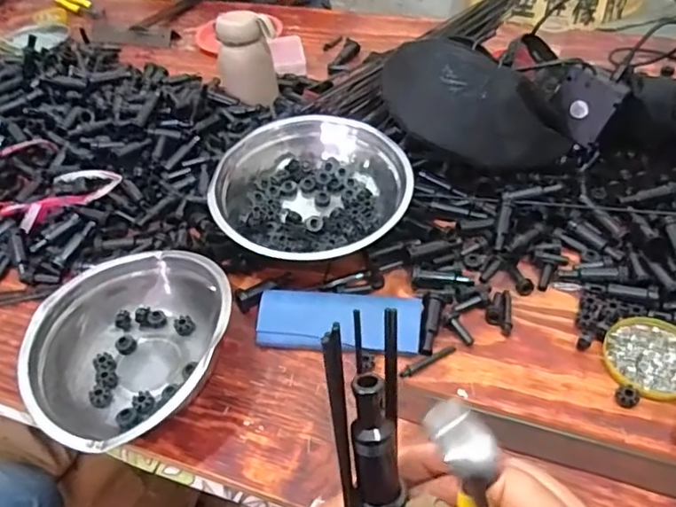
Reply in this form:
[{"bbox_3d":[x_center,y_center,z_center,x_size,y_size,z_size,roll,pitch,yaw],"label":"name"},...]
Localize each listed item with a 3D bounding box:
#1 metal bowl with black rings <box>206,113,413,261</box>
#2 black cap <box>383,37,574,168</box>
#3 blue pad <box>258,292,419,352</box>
[{"bbox_3d":[-0.028,-0.072,0.676,0.218,0.090,0.193,-8,65,1],"label":"metal bowl with black rings"},{"bbox_3d":[0.163,-0.168,0.708,0.218,0.129,0.088,12,48,17],"label":"black cap"},{"bbox_3d":[0.001,0.067,0.582,0.159,0.026,0.052,4,46,9],"label":"blue pad"}]

